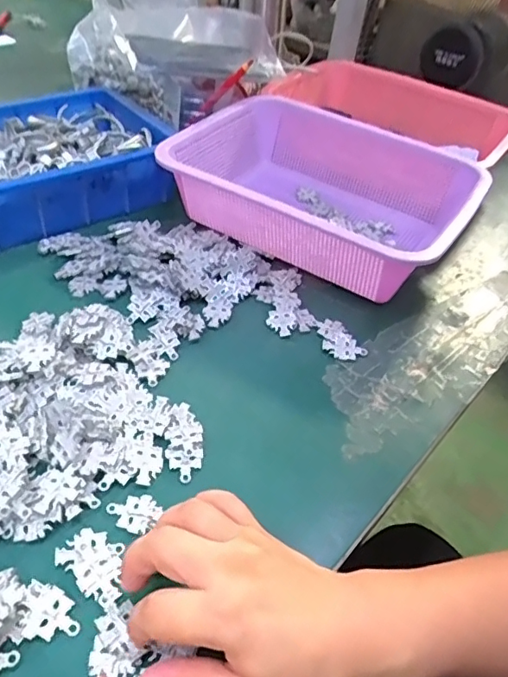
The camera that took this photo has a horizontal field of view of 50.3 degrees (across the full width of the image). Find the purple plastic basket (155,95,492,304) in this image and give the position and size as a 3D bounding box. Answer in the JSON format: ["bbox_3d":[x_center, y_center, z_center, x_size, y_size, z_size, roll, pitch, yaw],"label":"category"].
[{"bbox_3d":[0.073,-0.151,0.580,0.291,0.093,0.220,25,46,20],"label":"purple plastic basket"}]

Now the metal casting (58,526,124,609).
[{"bbox_3d":[-0.090,0.130,0.313,0.046,0.004,0.031,30,48,24],"label":"metal casting"}]

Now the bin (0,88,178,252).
[{"bbox_3d":[-0.222,-0.189,0.584,0.231,0.080,0.178,-24,50,-29],"label":"bin"}]

